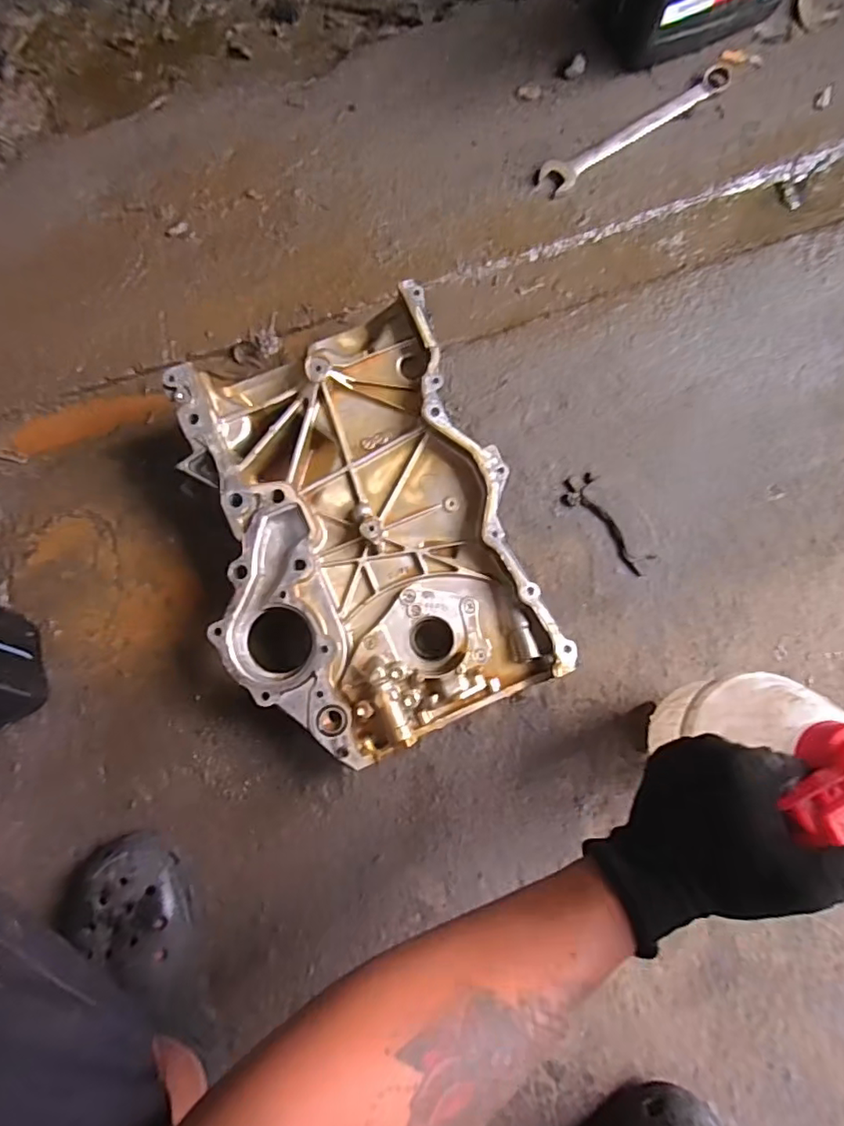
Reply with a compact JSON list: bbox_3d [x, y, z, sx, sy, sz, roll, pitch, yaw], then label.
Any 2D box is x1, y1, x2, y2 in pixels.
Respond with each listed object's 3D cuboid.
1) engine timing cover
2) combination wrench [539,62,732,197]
[{"bbox_3d":[-0.060,-0.032,0.542,0.282,0.086,0.400,-20,80,-3],"label":"engine timing cover"},{"bbox_3d":[0.251,-0.500,0.651,0.258,0.010,0.038,-31,80,-4],"label":"combination wrench"}]

